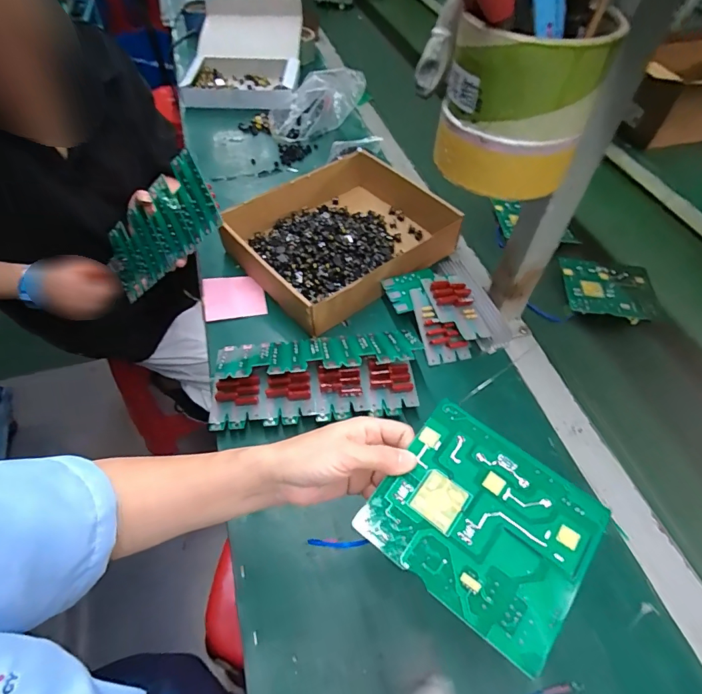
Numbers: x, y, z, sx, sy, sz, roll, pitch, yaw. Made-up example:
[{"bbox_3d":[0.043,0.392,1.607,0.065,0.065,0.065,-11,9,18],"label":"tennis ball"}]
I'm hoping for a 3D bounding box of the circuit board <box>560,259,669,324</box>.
[{"bbox_3d":[0.391,-0.087,0.650,0.132,0.014,0.107,7,54,4],"label":"circuit board"}]

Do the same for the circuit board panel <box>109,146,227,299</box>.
[{"bbox_3d":[-0.271,-0.161,0.602,0.018,0.231,0.103,-25,89,-57],"label":"circuit board panel"}]

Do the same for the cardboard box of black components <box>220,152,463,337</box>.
[{"bbox_3d":[-0.013,-0.178,0.679,0.319,0.066,0.253,-32,60,-22],"label":"cardboard box of black components"}]

